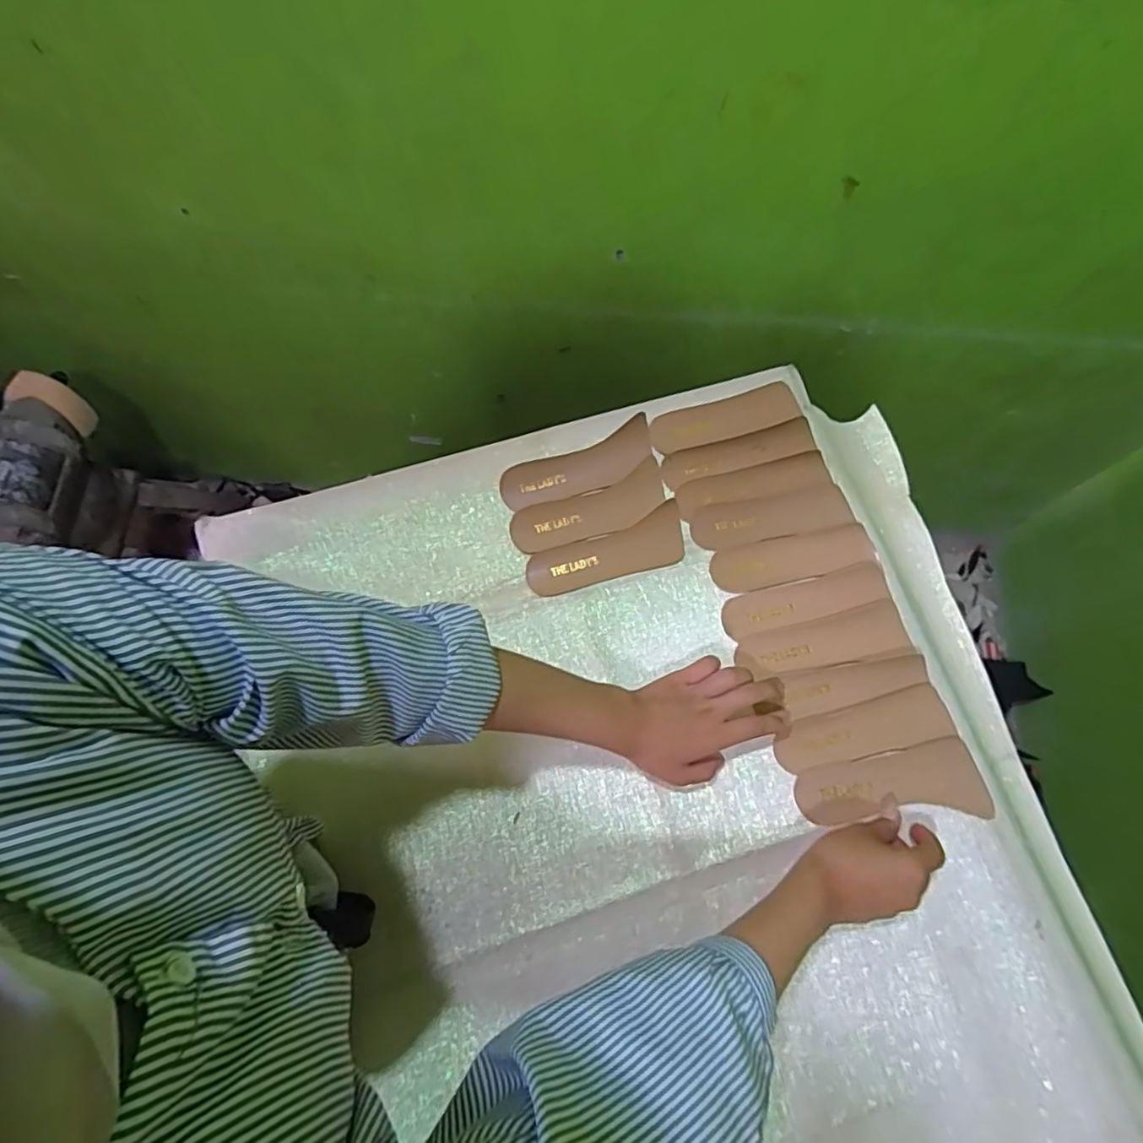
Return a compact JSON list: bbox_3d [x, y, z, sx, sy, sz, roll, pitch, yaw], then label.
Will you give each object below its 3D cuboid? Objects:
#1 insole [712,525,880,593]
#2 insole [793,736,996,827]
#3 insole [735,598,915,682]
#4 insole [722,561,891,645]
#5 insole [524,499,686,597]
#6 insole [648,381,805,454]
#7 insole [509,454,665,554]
[{"bbox_3d":[0.208,-0.014,0.598,0.149,0.010,0.044,-11,71,-3],"label":"insole"},{"bbox_3d":[0.264,0.179,0.530,0.149,0.004,0.058,-8,71,2],"label":"insole"},{"bbox_3d":[0.225,0.063,0.571,0.145,0.016,0.046,-13,71,-3],"label":"insole"},{"bbox_3d":[0.214,0.026,0.584,0.150,0.010,0.041,-16,71,-4],"label":"insole"},{"bbox_3d":[0.034,-0.014,0.603,0.153,0.015,0.052,-20,72,-6],"label":"insole"},{"bbox_3d":[0.152,-0.154,0.640,0.144,0.020,0.046,-14,71,-4],"label":"insole"},{"bbox_3d":[0.018,-0.058,0.610,0.152,0.009,0.050,-21,72,-6],"label":"insole"}]

